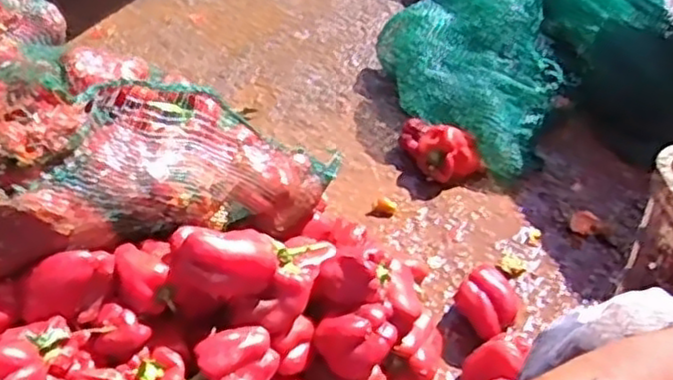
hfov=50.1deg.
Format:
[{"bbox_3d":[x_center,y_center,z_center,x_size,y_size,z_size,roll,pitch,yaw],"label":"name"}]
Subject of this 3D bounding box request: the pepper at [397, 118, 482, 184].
[{"bbox_3d":[0.170,-0.077,1.203,0.094,0.079,0.138,-23,47,-18],"label":"pepper"}]

